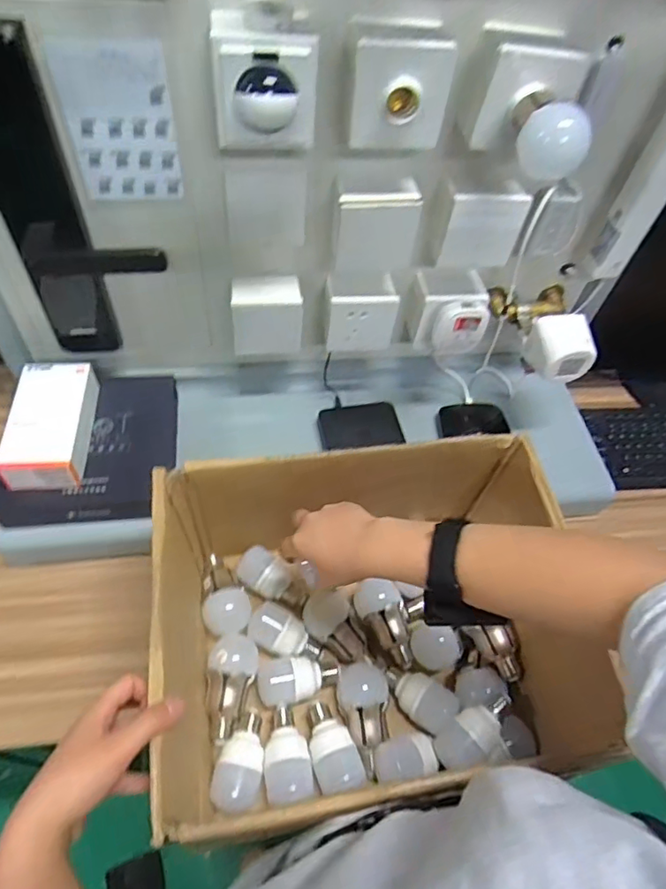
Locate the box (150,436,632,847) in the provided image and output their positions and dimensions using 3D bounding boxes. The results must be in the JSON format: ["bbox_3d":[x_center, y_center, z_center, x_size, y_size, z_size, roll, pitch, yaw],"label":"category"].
[{"bbox_3d":[0.023,0.187,0.579,0.366,0.229,0.312,-6,57,-9],"label":"box"}]

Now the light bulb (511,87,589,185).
[{"bbox_3d":[0.191,-0.277,0.483,0.056,0.052,0.072,7,56,0],"label":"light bulb"}]

